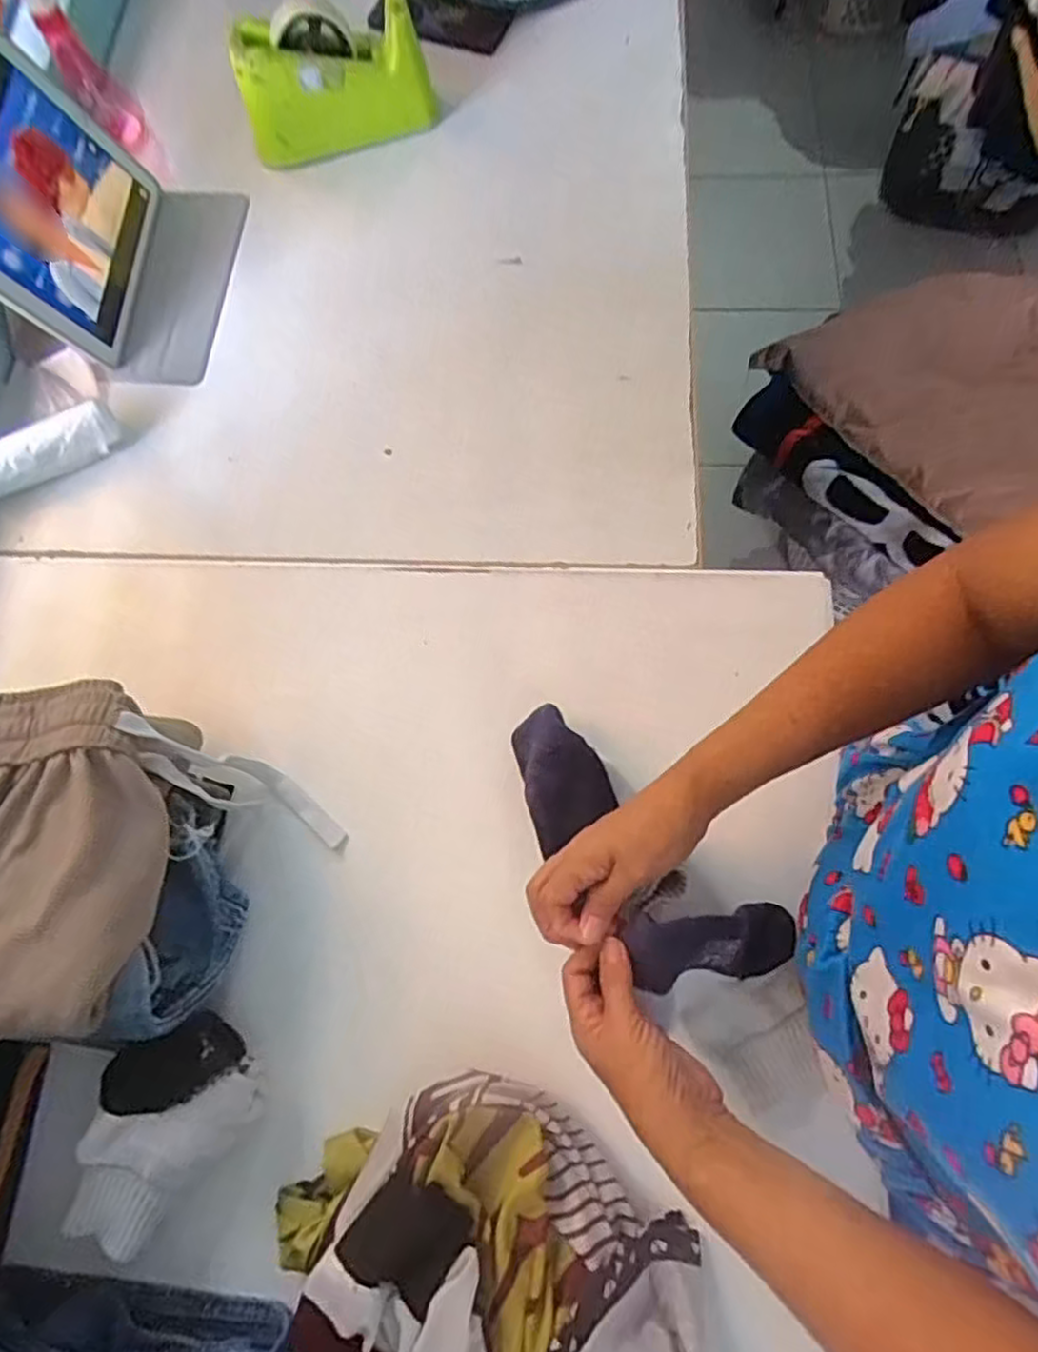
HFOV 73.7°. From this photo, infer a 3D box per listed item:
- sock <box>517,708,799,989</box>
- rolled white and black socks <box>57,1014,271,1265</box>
[{"bbox_3d":[0.075,0.125,0.484,0.101,0.099,0.249,-44,72,-10],"label":"sock"},{"bbox_3d":[-0.241,0.302,0.470,0.086,0.069,0.130,41,79,13],"label":"rolled white and black socks"}]

